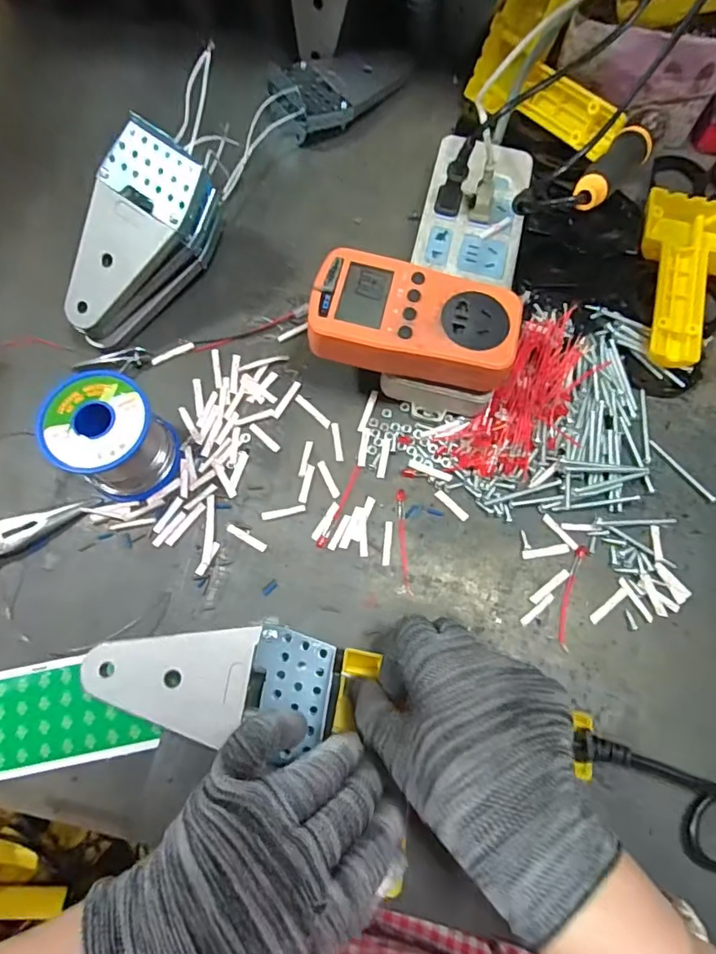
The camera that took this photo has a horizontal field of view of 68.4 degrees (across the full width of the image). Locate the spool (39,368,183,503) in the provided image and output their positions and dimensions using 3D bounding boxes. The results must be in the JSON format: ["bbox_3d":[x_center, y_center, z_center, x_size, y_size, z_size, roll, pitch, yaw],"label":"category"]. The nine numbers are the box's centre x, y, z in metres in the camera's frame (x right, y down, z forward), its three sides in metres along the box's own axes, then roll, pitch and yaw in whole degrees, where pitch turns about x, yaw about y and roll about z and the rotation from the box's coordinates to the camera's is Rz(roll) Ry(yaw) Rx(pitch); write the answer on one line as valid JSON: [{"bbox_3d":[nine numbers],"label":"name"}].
[{"bbox_3d":[-0.158,-0.025,0.342,0.066,0.063,0.065,0,72,0],"label":"spool"}]

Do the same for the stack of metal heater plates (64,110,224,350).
[{"bbox_3d":[-0.156,-0.160,0.371,0.064,0.090,0.128,33,75,10],"label":"stack of metal heater plates"}]

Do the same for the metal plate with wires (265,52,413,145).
[{"bbox_3d":[-0.014,-0.347,0.466,0.135,0.033,0.069,-39,76,-11],"label":"metal plate with wires"}]

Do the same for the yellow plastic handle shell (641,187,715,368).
[{"bbox_3d":[0.271,-0.141,0.396,0.114,0.028,0.144,9,72,3],"label":"yellow plastic handle shell"}]

